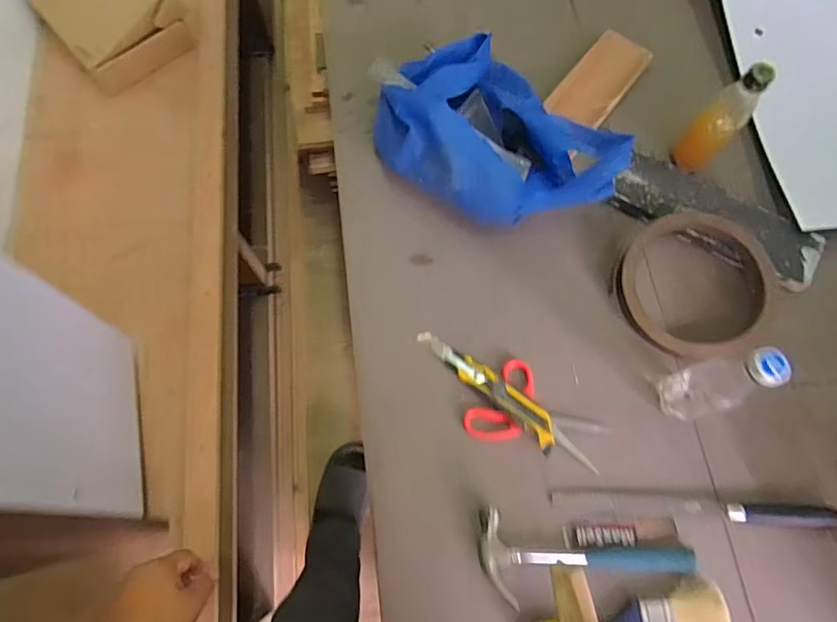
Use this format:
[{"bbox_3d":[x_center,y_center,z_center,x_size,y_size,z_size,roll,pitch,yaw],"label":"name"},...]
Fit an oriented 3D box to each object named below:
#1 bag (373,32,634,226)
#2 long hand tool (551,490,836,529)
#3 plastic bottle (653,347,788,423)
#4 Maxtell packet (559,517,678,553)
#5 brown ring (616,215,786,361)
[{"bbox_3d":[0.096,-0.225,0.728,0.209,0.105,0.313,-42,77,-13],"label":"bag"},{"bbox_3d":[0.326,0.234,0.631,0.320,0.028,0.026,5,72,1],"label":"long hand tool"},{"bbox_3d":[0.344,0.079,0.597,0.071,0.203,0.060,-25,72,-9],"label":"plastic bottle"},{"bbox_3d":[0.242,0.268,0.632,0.134,0.004,0.033,-3,72,-1],"label":"Maxtell packet"},{"bbox_3d":[0.377,-0.034,0.720,0.195,0.048,0.205,0,72,0],"label":"brown ring"}]

